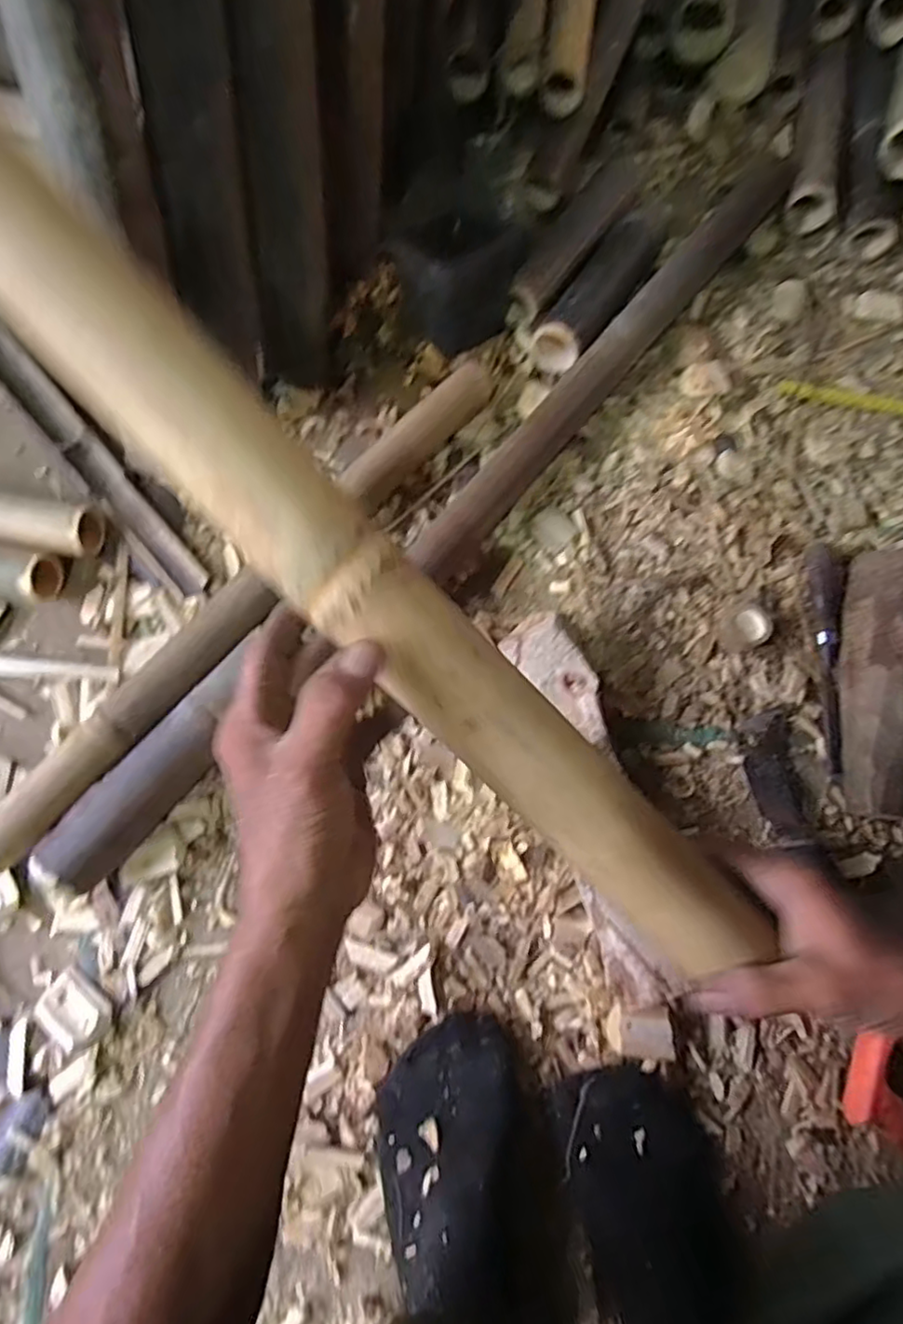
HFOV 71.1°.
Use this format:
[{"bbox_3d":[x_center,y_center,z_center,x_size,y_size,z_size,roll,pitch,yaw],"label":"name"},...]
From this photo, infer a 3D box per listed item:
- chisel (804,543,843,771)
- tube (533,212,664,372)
[{"bbox_3d":[0.375,-0.009,0.623,0.028,0.023,0.236,5,72,-1],"label":"chisel"},{"bbox_3d":[0.178,-0.436,0.732,0.073,0.071,0.234,33,74,9],"label":"tube"}]

